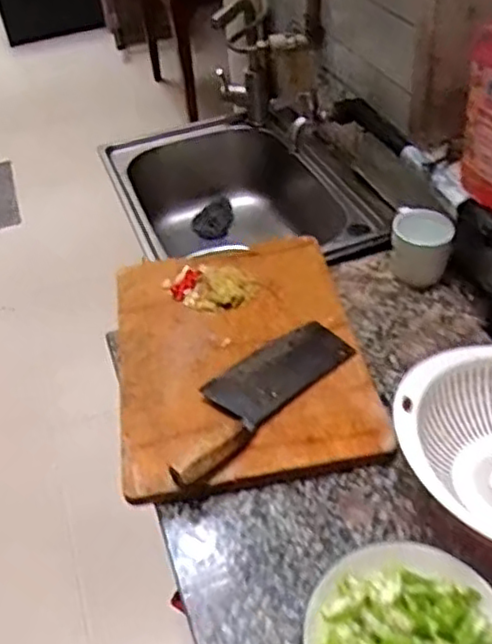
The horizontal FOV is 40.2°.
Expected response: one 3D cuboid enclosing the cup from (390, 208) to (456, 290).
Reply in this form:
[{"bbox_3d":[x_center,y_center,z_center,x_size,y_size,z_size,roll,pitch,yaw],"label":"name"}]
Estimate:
[{"bbox_3d":[0.243,-0.105,0.934,0.082,0.088,0.067,8,46,14],"label":"cup"}]

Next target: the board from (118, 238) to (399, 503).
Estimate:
[{"bbox_3d":[-0.011,0.035,0.854,0.300,0.029,0.380,-10,44,-4],"label":"board"}]

